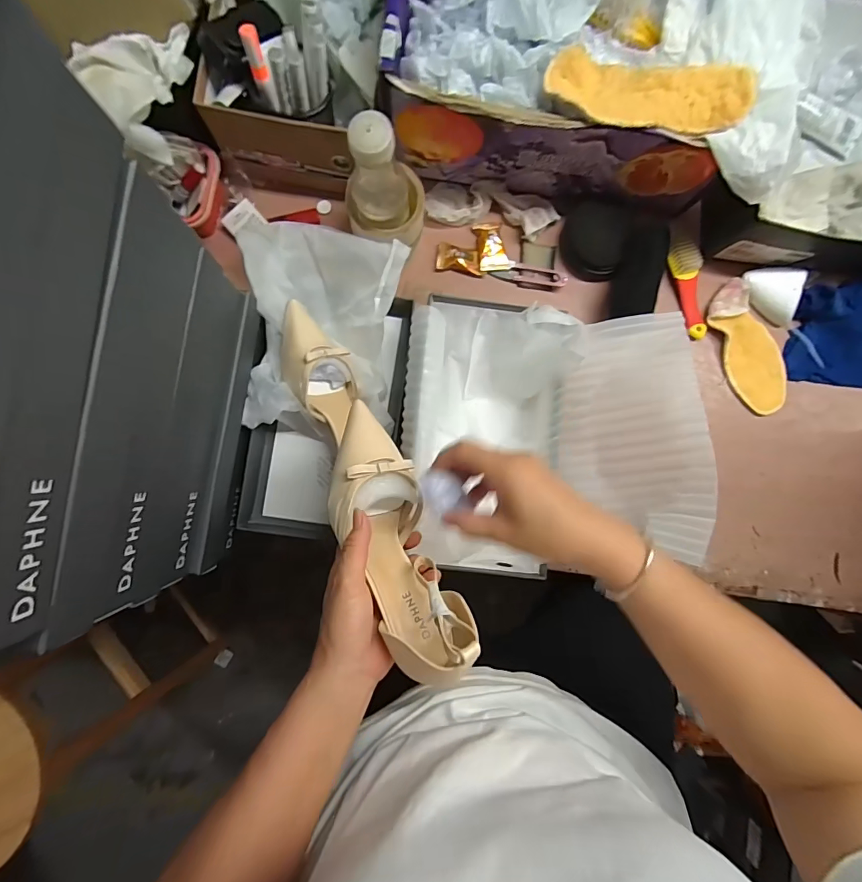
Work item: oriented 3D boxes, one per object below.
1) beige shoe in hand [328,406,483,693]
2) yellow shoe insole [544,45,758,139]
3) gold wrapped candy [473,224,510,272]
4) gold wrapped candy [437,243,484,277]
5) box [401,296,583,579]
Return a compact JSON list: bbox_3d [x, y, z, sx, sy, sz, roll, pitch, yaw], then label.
[{"bbox_3d":[-0.037,0.075,0.368,0.078,0.087,0.233,-20,63,-4],"label":"beige shoe in hand"},{"bbox_3d":[0.217,-0.348,0.437,0.200,0.025,0.065,5,87,-3],"label":"yellow shoe insole"},{"bbox_3d":[0.080,-0.254,0.572,0.038,0.012,0.062,-8,88,-4],"label":"gold wrapped candy"},{"bbox_3d":[0.038,-0.239,0.576,0.060,0.016,0.036,5,87,-3],"label":"gold wrapped candy"},{"bbox_3d":[0.052,-0.002,0.497,0.166,0.099,0.283,8,87,-3],"label":"box"}]

